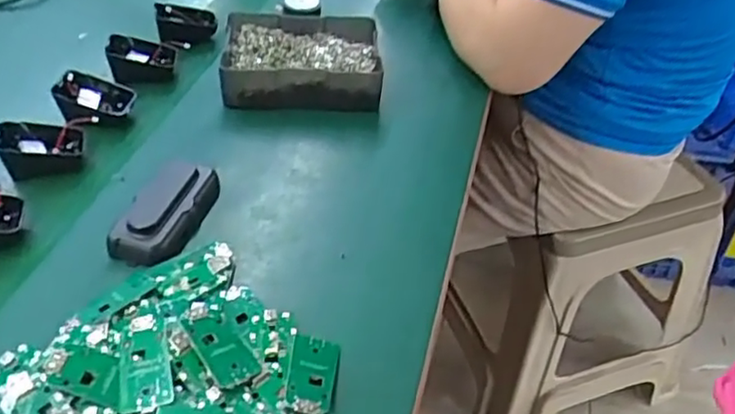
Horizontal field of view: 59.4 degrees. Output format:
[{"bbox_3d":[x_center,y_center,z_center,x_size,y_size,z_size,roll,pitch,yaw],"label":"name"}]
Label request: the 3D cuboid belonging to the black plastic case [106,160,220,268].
[{"bbox_3d":[-0.160,0.002,0.513,0.054,0.031,0.099,9,44,8],"label":"black plastic case"}]

